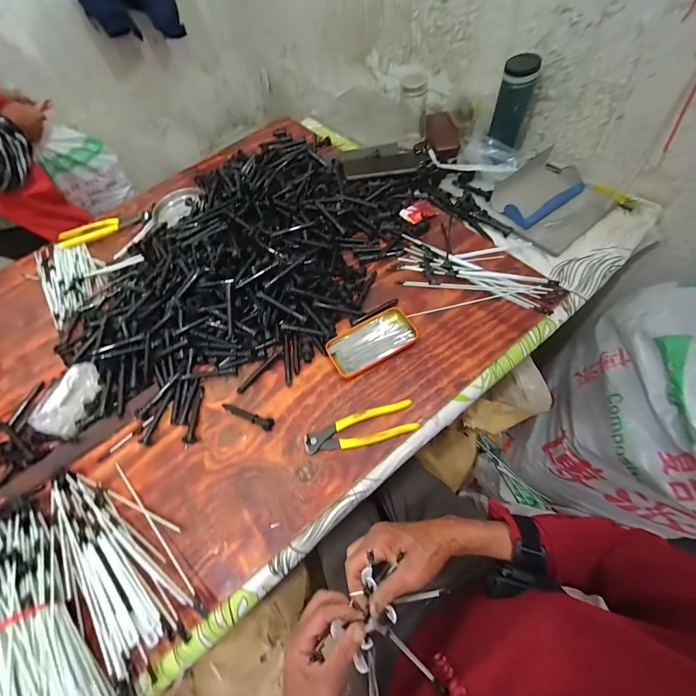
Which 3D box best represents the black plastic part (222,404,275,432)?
[{"bbox_3d":[-0.159,0.109,0.523,0.092,0.018,0.018,15,66,24],"label":"black plastic part"}]

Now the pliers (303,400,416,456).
[{"bbox_3d":[0.017,0.120,0.488,0.165,0.024,0.050,-15,60,0],"label":"pliers"}]

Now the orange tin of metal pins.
[{"bbox_3d":[0.038,-0.013,0.552,0.145,0.018,0.081,-28,61,-8],"label":"orange tin of metal pins"}]

